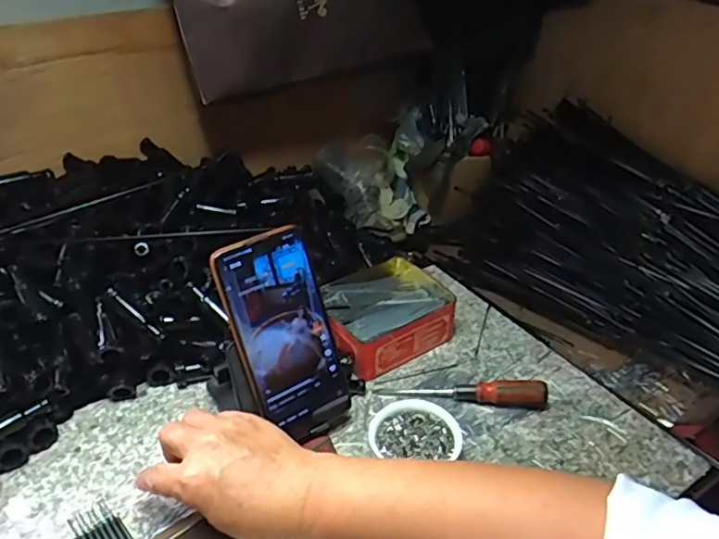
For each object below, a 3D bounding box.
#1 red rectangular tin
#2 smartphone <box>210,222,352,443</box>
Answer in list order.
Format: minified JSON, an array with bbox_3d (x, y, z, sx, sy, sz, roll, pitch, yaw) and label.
[{"bbox_3d":[0.021,0.042,0.593,0.133,0.045,0.121,-23,41,-28],"label":"red rectangular tin"},{"bbox_3d":[-0.057,0.053,0.454,0.075,0.166,0.005,-24,16,-28],"label":"smartphone"}]

